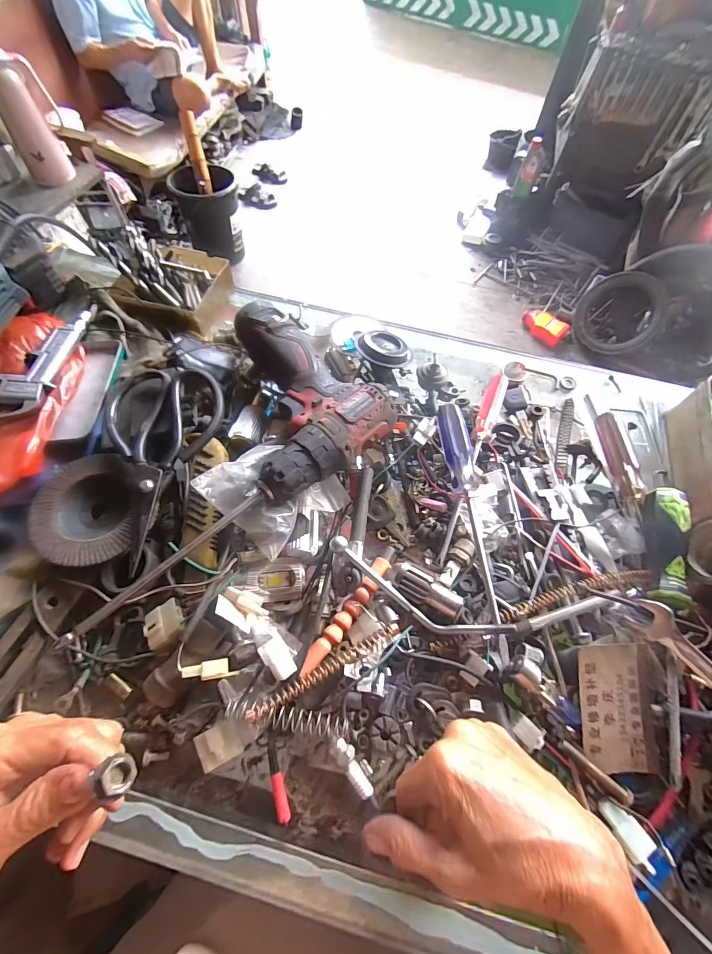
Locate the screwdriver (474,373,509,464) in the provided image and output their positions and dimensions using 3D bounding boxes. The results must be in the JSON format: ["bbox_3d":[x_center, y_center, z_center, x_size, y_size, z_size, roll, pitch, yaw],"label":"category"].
[{"bbox_3d":[0.137,-0.060,0.406,0.020,0.024,0.103,20,64,8],"label":"screwdriver"}]

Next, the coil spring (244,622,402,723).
[{"bbox_3d":[-0.022,0.146,0.294,0.122,0.014,0.012,-26,67,-14],"label":"coil spring"}]

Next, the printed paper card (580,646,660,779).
[{"bbox_3d":[0.193,0.170,0.284,0.055,0.004,0.091,-2,87,-3],"label":"printed paper card"}]

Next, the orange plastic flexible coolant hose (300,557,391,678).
[{"bbox_3d":[-0.007,0.111,0.317,0.015,0.011,0.111,34,67,14],"label":"orange plastic flexible coolant hose"}]

